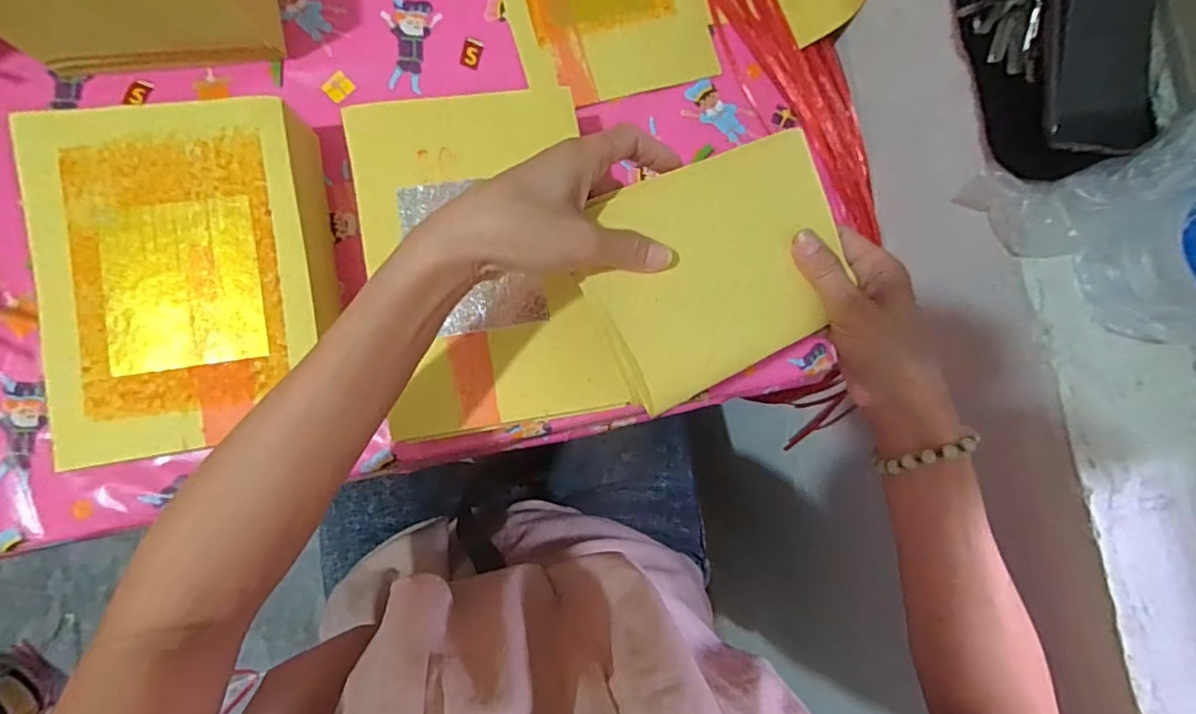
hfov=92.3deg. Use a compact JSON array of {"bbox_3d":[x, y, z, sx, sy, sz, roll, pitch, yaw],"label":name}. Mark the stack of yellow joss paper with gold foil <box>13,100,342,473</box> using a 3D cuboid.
[{"bbox_3d":[-0.272,-0.051,0.397,0.172,0.061,0.221,-7,86,-9],"label":"stack of yellow joss paper with gold foil"}]

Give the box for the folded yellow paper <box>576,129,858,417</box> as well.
[{"bbox_3d":[0.072,-0.055,0.333,0.160,0.023,0.122,-24,89,-10],"label":"folded yellow paper"}]

